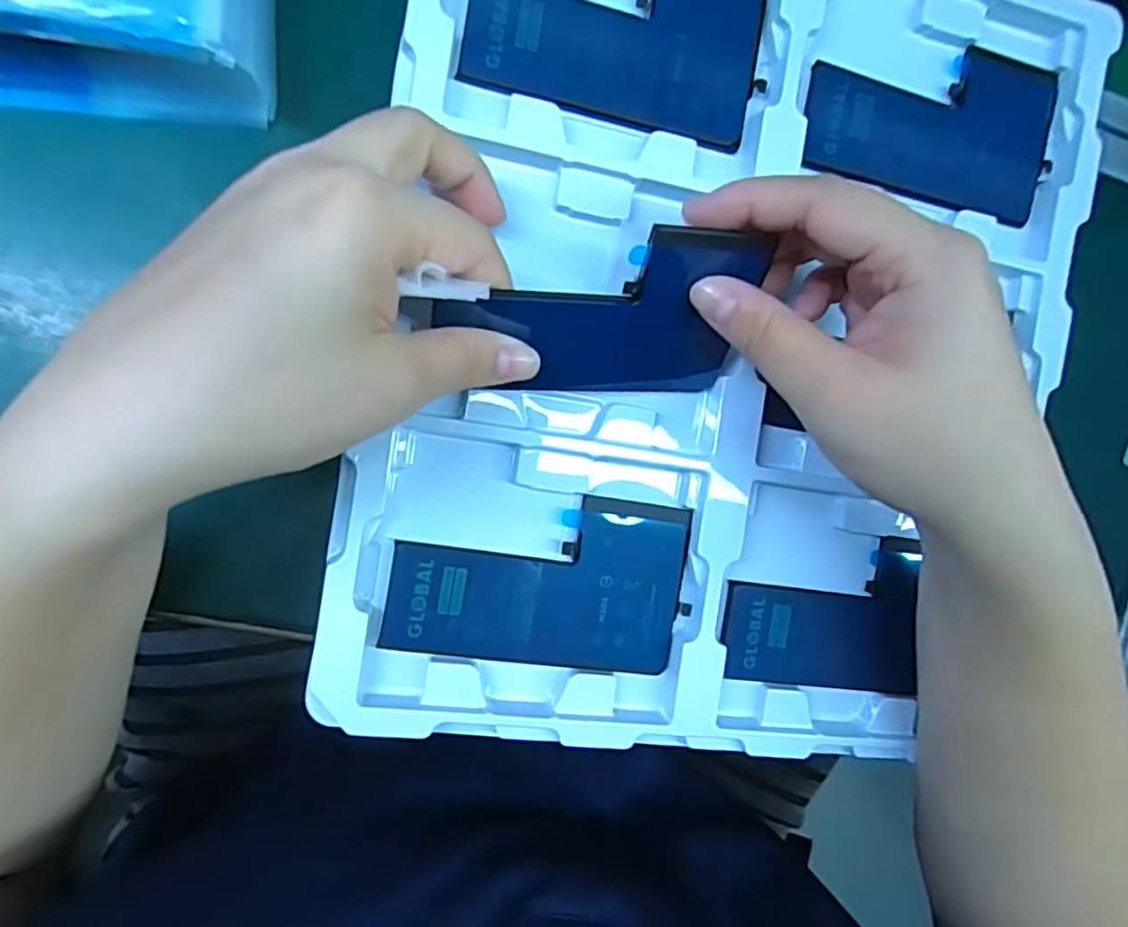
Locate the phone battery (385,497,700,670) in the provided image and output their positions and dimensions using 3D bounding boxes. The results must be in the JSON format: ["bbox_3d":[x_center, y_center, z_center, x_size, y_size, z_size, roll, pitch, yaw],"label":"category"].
[{"bbox_3d":[-0.007,0.043,0.248,0.109,0.009,0.063,9,89,-12],"label":"phone battery"}]

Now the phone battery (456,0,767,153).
[{"bbox_3d":[0.021,-0.160,0.246,0.110,0.004,0.064,7,91,-13],"label":"phone battery"}]

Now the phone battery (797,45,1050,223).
[{"bbox_3d":[0.152,-0.140,0.274,0.112,0.004,0.065,5,92,-13],"label":"phone battery"}]

